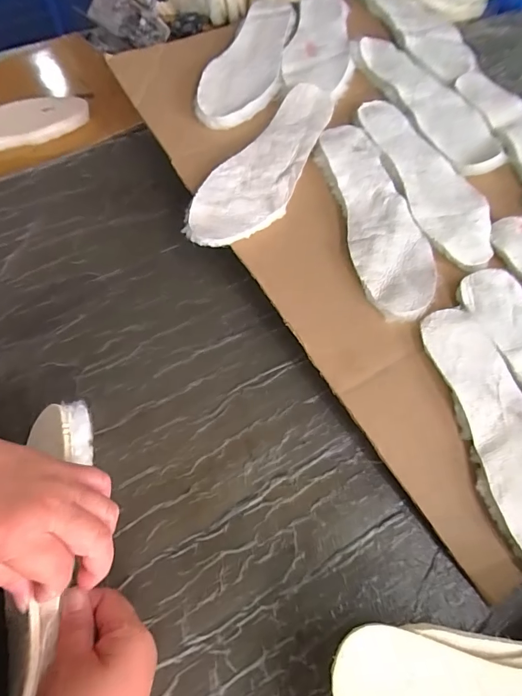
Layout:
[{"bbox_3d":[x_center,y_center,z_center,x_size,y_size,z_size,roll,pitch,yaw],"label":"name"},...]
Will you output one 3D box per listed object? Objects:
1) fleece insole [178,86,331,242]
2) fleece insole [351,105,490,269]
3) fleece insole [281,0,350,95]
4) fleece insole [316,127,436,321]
[{"bbox_3d":[0.013,-0.227,0.509,0.091,0.012,0.276,33,71,8],"label":"fleece insole"},{"bbox_3d":[0.210,-0.217,0.518,0.091,0.012,0.271,-17,69,-11],"label":"fleece insole"},{"bbox_3d":[0.091,-0.469,0.615,0.094,0.025,0.260,11,60,6],"label":"fleece insole"},{"bbox_3d":[0.136,-0.159,0.488,0.085,0.010,0.271,-11,68,-5],"label":"fleece insole"}]

